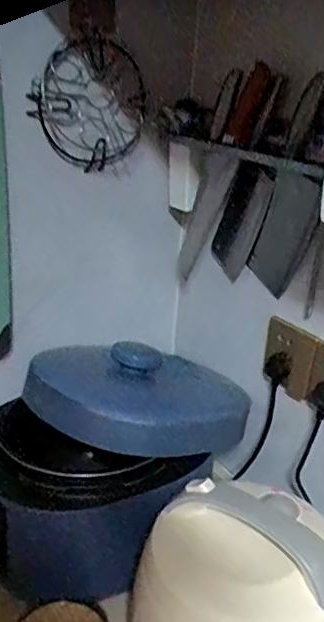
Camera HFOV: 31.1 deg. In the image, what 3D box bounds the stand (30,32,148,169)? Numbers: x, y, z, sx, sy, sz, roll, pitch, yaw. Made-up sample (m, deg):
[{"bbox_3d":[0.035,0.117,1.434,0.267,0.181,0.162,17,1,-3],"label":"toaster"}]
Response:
[{"bbox_3d":[-0.087,-0.254,0.720,0.042,0.144,0.148,24,29,39],"label":"stand"}]

